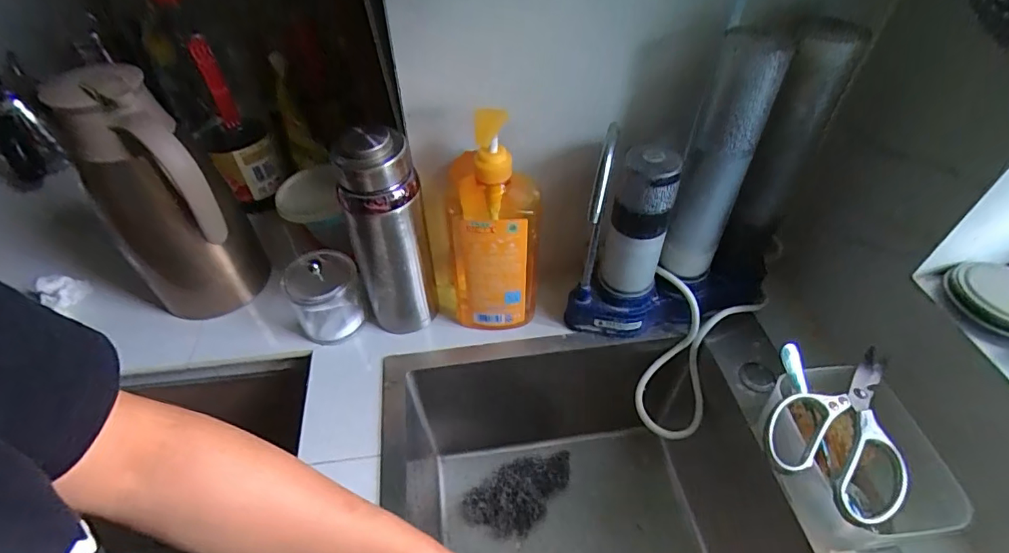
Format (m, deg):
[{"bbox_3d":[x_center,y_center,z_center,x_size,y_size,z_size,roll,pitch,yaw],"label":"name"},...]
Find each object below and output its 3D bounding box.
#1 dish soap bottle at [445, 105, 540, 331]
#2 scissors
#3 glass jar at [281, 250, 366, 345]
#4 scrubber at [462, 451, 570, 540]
[{"bbox_3d":[-0.015,-0.041,0.530,0.100,0.236,0.090,-6,47,-5],"label":"dish soap bottle"},{"bbox_3d":[0.307,0.118,0.431,0.101,0.022,0.185,34,55,28],"label":"scissors"},{"bbox_3d":[-0.207,0.019,0.572,0.076,0.094,0.073,0,47,0],"label":"glass jar"},{"bbox_3d":[0.025,0.287,0.657,0.155,0.031,0.078,-30,54,-25],"label":"scrubber"}]

